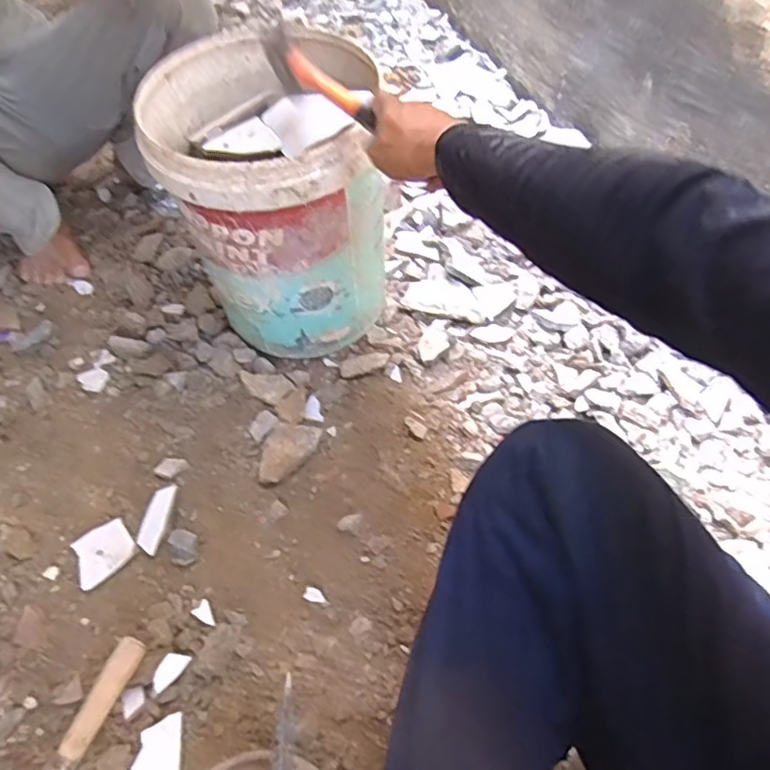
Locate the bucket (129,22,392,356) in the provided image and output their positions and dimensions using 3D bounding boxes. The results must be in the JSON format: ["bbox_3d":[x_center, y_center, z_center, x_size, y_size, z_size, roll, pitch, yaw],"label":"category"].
[{"bbox_3d":[-0.153,-0.242,0.894,0.291,0.366,0.299,-1,52,1],"label":"bucket"}]

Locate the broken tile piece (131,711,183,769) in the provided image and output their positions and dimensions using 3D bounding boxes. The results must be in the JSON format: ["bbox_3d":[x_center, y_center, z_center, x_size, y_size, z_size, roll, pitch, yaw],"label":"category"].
[{"bbox_3d":[-0.230,0.383,0.630,0.046,0.006,0.082,-8,52,-7],"label":"broken tile piece"}]

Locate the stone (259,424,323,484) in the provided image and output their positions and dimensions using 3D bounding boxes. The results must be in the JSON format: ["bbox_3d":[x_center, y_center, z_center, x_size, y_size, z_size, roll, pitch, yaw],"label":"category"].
[{"bbox_3d":[-0.138,0.089,0.860,0.064,0.017,0.104,33,58,23],"label":"stone"}]

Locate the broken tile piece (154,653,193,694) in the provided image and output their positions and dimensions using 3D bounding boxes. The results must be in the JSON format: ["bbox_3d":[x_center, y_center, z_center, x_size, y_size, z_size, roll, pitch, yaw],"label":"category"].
[{"bbox_3d":[-0.237,0.314,0.683,0.027,0.013,0.044,32,58,22],"label":"broken tile piece"}]

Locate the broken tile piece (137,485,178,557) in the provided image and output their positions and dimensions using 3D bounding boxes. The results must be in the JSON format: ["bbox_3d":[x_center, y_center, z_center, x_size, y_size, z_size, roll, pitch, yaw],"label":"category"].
[{"bbox_3d":[-0.293,0.171,0.797,0.037,0.006,0.086,9,67,18],"label":"broken tile piece"}]

